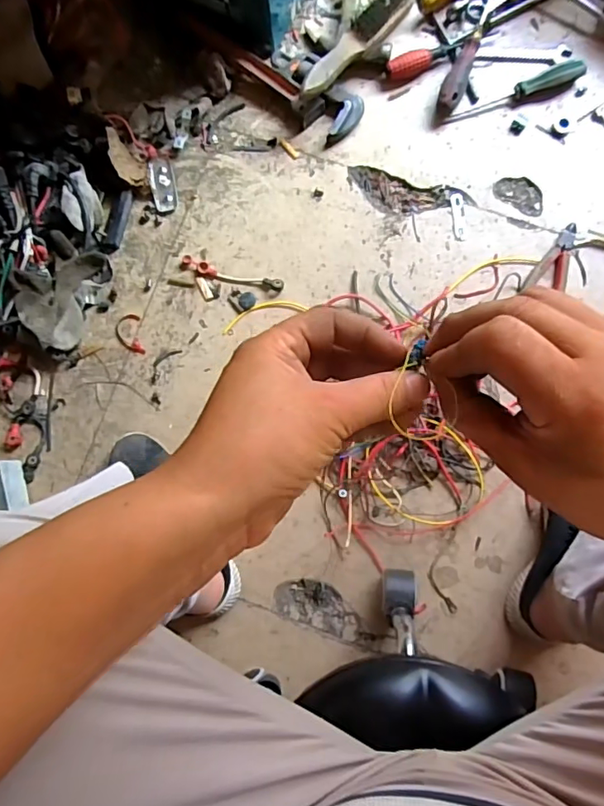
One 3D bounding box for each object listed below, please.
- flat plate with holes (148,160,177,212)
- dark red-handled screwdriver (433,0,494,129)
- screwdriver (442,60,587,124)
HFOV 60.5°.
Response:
[{"bbox_3d":[-0.194,-0.304,0.723,0.031,0.008,0.076,-12,84,2],"label":"flat plate with holes"},{"bbox_3d":[0.235,-0.492,0.710,0.030,0.024,0.229,23,86,5],"label":"dark red-handled screwdriver"},{"bbox_3d":[0.289,-0.418,0.703,0.190,0.023,0.027,-21,84,1],"label":"screwdriver"}]

